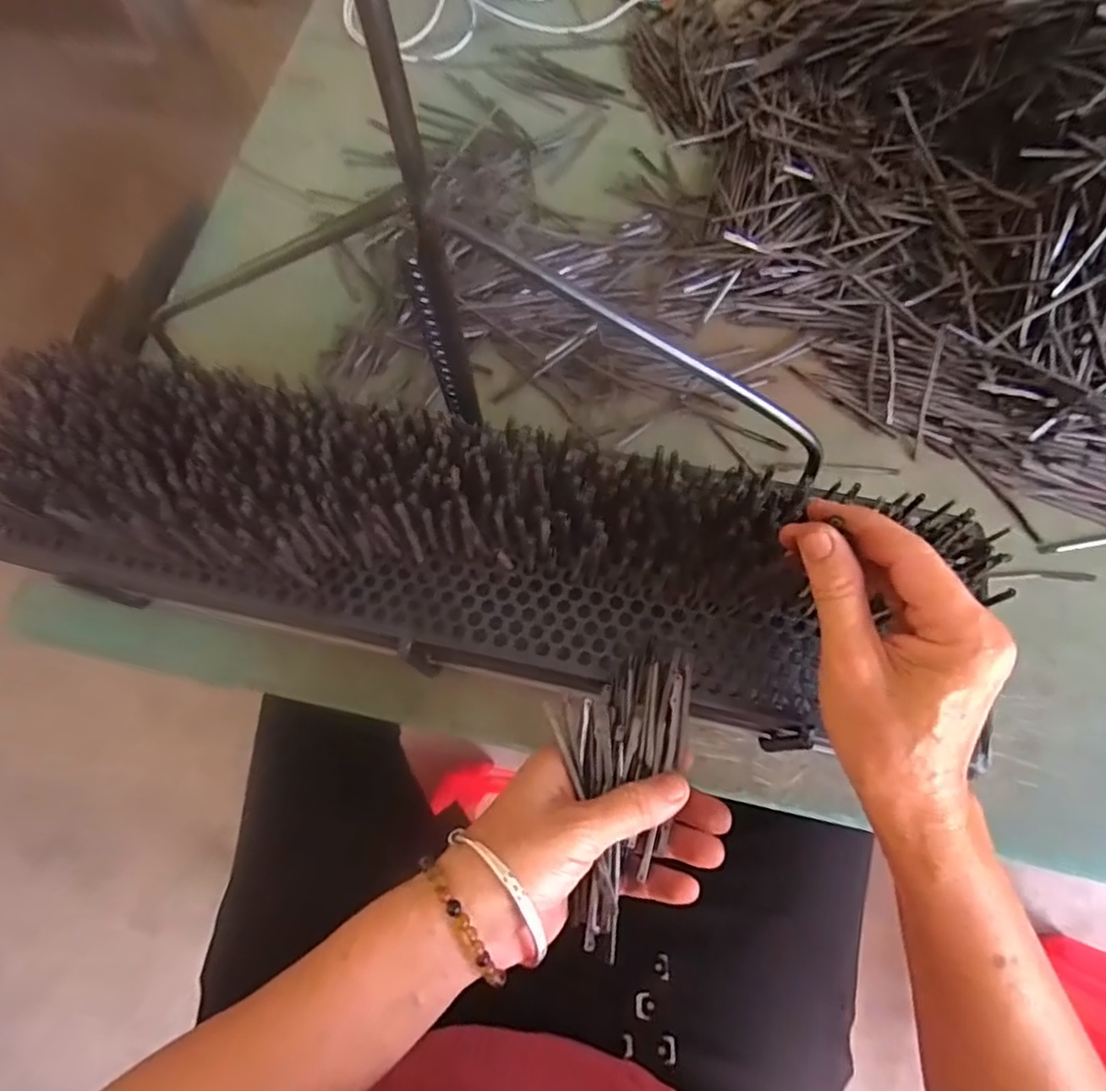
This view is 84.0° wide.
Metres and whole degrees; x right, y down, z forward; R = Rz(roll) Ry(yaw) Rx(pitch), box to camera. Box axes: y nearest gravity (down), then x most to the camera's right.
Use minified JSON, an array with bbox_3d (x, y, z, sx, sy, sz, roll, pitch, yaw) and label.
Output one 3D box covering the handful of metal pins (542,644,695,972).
[{"bbox_3d":[0.029,0.117,0.300,0.068,0.020,0.134,8,72,5],"label":"handful of metal pins"}]

